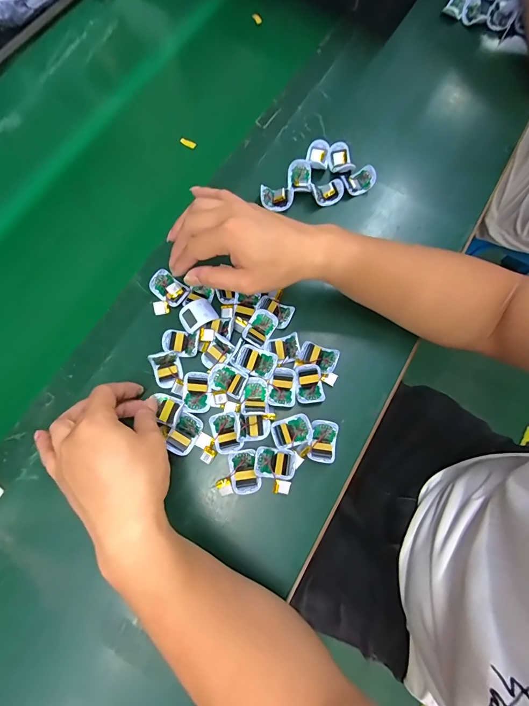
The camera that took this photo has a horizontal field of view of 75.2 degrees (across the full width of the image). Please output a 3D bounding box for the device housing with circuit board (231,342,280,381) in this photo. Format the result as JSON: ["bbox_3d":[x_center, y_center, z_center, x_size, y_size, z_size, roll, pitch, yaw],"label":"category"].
[{"bbox_3d":[-0.010,0.008,0.378,0.047,0.019,0.031,22,75,5],"label":"device housing with circuit board"}]

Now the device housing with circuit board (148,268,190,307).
[{"bbox_3d":[-0.112,-0.075,0.401,0.043,0.008,0.031,34,97,-2],"label":"device housing with circuit board"}]

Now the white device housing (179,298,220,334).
[{"bbox_3d":[-0.076,-0.044,0.394,0.040,0.015,0.030,-34,78,-10],"label":"white device housing"}]

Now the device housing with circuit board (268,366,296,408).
[{"bbox_3d":[0.020,0.036,0.377,0.028,0.008,0.044,2,75,-1],"label":"device housing with circuit board"}]

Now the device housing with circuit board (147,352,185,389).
[{"bbox_3d":[-0.107,0.018,0.374,0.029,0.023,0.033,-17,76,-6],"label":"device housing with circuit board"}]

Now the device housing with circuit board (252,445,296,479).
[{"bbox_3d":[0.010,0.113,0.355,0.043,0.009,0.029,8,75,1],"label":"device housing with circuit board"}]

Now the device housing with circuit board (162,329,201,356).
[{"bbox_3d":[-0.095,-0.013,0.390,0.040,0.010,0.029,5,75,0],"label":"device housing with circuit board"}]

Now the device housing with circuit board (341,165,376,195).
[{"bbox_3d":[0.126,-0.228,0.454,0.042,0.013,0.032,-39,79,-11],"label":"device housing with circuit board"}]

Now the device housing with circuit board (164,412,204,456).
[{"bbox_3d":[-0.084,0.084,0.360,0.028,0.011,0.041,28,76,6],"label":"device housing with circuit board"}]

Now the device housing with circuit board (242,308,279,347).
[{"bbox_3d":[-0.006,-0.028,0.392,0.029,0.013,0.041,31,76,7],"label":"device housing with circuit board"}]

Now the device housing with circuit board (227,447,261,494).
[{"bbox_3d":[-0.021,0.122,0.352,0.030,0.009,0.042,-13,75,-5],"label":"device housing with circuit board"}]

